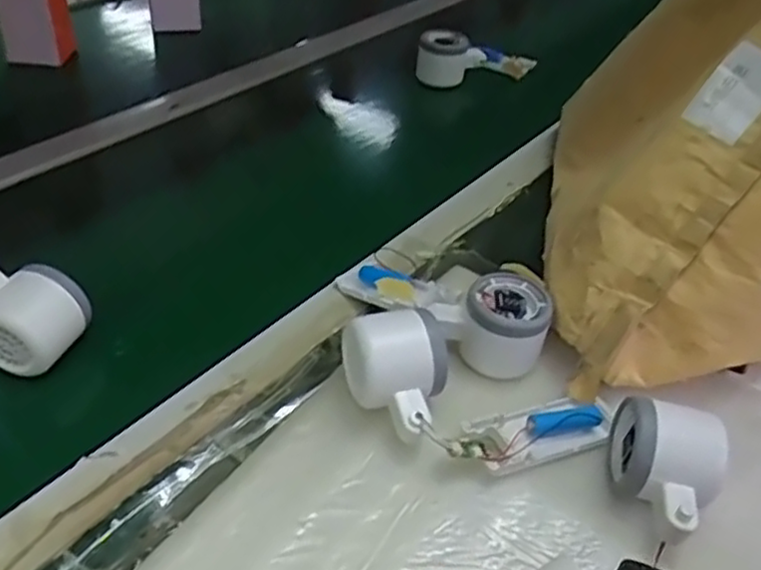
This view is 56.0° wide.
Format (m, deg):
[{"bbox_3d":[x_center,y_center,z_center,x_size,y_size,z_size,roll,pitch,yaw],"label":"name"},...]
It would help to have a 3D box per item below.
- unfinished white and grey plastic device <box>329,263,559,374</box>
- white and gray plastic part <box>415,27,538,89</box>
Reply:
[{"bbox_3d":[0.040,0.012,0.519,0.164,0.051,0.065,22,43,18],"label":"unfinished white and grey plastic device"},{"bbox_3d":[0.119,-0.282,0.876,0.145,0.056,0.051,-14,44,-22],"label":"white and gray plastic part"}]

